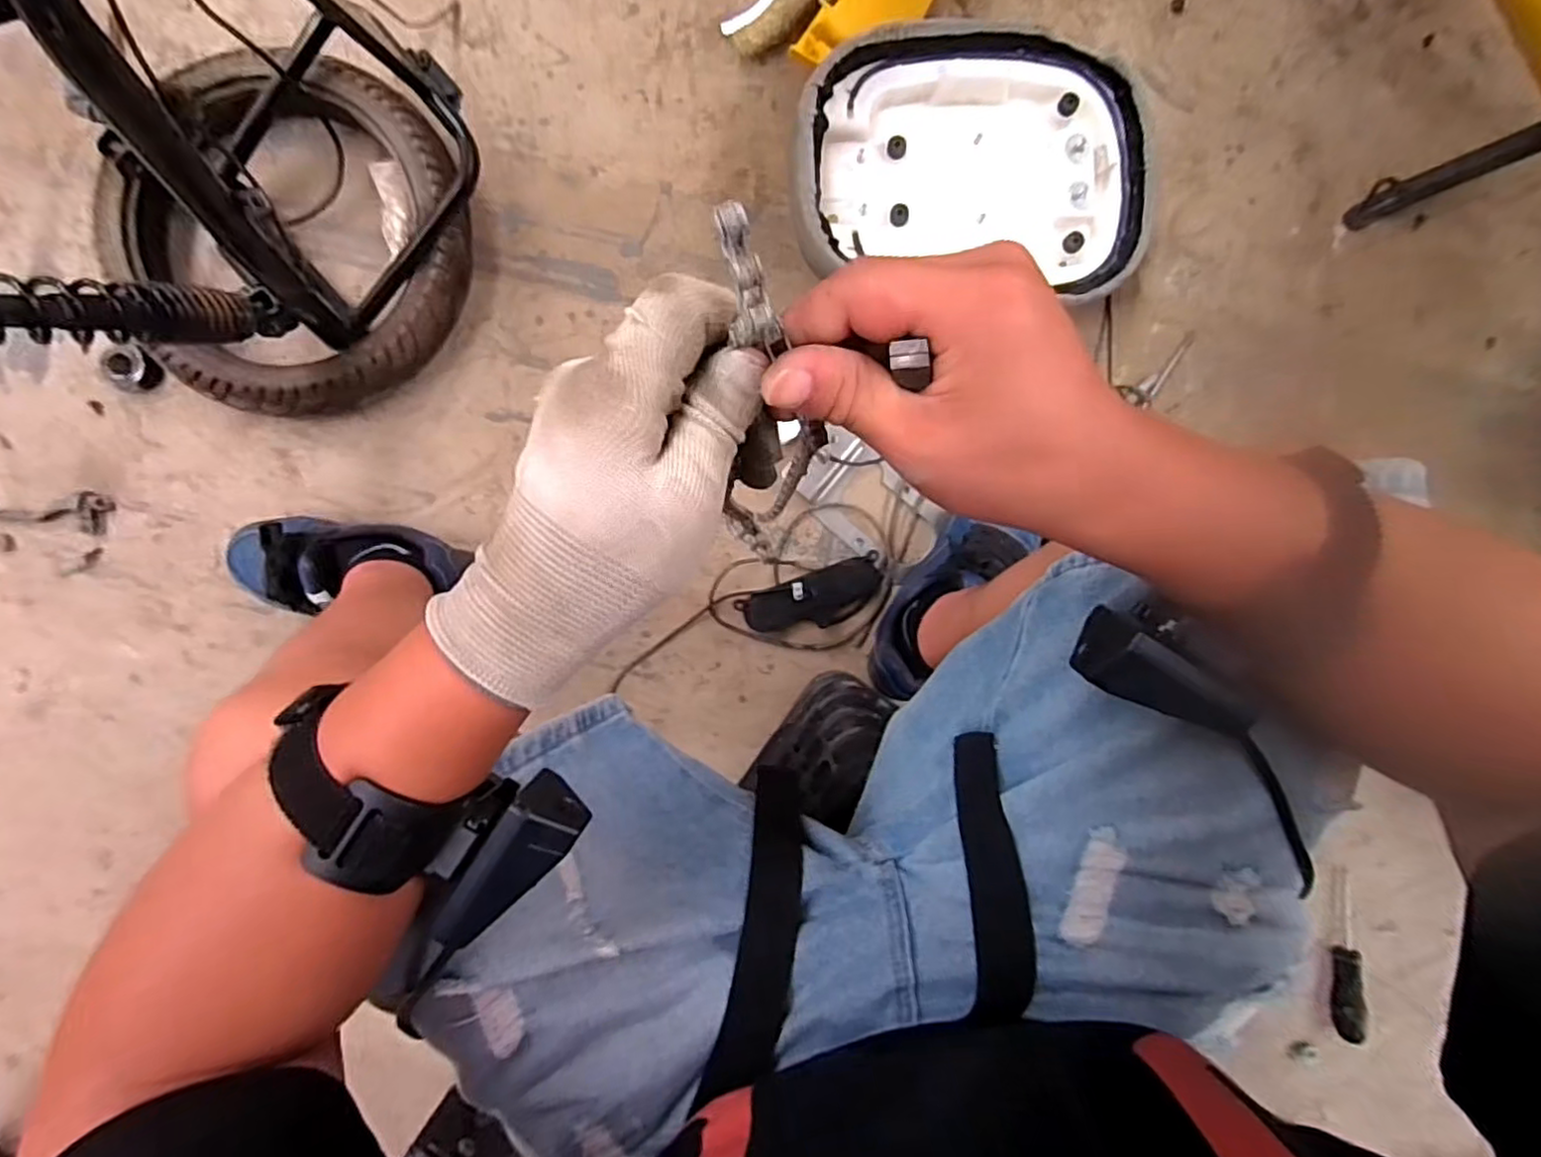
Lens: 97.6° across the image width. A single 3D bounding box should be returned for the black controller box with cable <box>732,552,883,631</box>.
[{"bbox_3d":[0.052,0.025,0.775,0.165,0.037,0.061,-20,92,-2],"label":"black controller box with cable"}]

